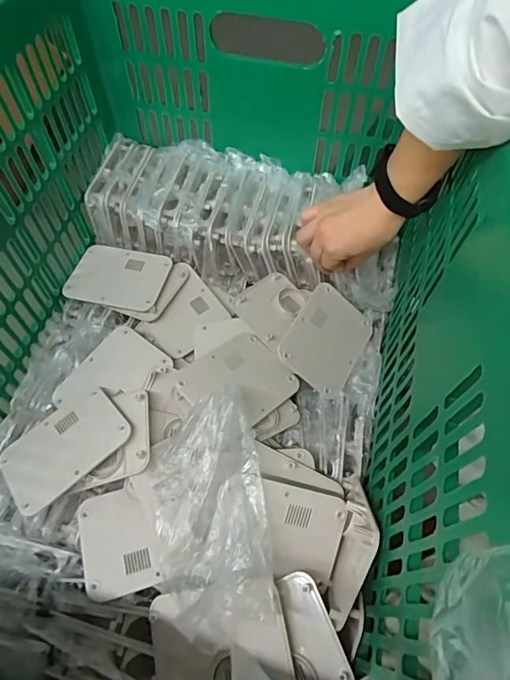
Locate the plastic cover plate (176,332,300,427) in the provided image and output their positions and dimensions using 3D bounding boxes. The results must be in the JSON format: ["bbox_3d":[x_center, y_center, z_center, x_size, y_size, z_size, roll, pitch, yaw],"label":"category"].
[{"bbox_3d":[-0.014,0.046,0.491,0.095,0.006,0.121,44,49,13],"label":"plastic cover plate"}]

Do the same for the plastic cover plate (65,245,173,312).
[{"bbox_3d":[-0.182,-0.087,0.588,0.124,0.010,0.099,12,56,6],"label":"plastic cover plate"}]

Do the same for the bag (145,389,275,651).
[{"bbox_3d":[-0.047,0.159,0.408,0.106,0.089,0.200,-8,59,-6],"label":"bag"}]

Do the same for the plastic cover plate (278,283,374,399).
[{"bbox_3d":[0.090,-0.002,0.543,0.093,0.006,0.125,40,63,-11],"label":"plastic cover plate"}]

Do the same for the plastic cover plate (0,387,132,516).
[{"bbox_3d":[-0.199,0.110,0.460,0.125,0.010,0.095,-40,53,-17],"label":"plastic cover plate"}]

